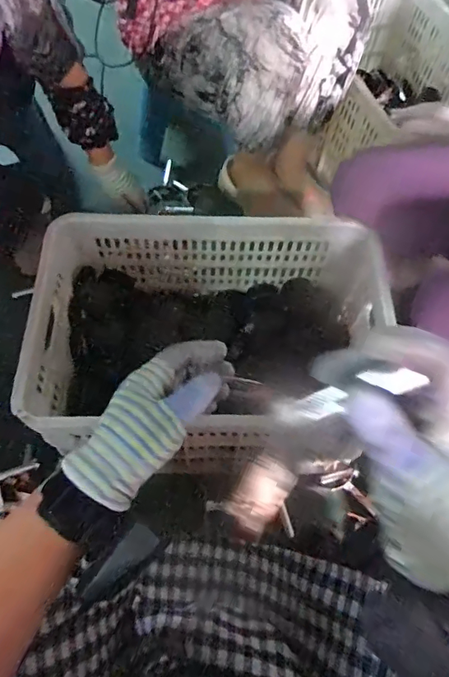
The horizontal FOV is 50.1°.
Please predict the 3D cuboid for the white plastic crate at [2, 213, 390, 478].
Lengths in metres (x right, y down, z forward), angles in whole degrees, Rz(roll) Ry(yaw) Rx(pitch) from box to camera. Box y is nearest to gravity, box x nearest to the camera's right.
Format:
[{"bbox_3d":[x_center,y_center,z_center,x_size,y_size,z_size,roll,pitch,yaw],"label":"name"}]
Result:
[{"bbox_3d":[-0.016,-0.017,0.799,0.501,0.232,0.353,2,62,-2],"label":"white plastic crate"}]

